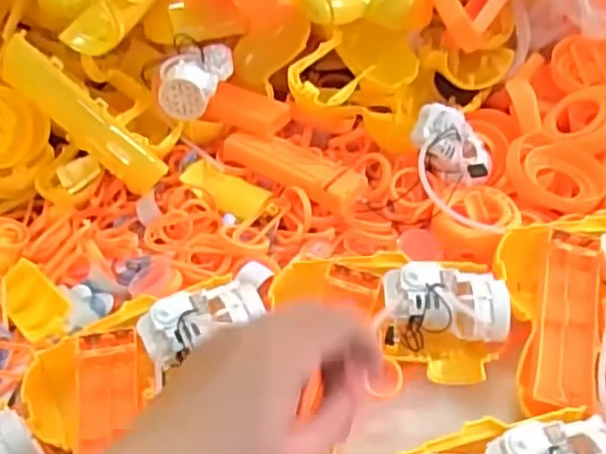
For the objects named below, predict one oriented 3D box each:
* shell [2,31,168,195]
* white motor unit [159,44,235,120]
[{"bbox_3d":[-0.145,-0.073,0.432,0.125,0.039,0.019,43,50,-14],"label":"shell"},{"bbox_3d":[-0.077,-0.106,0.477,0.048,0.035,0.053,0,46,2],"label":"white motor unit"}]

